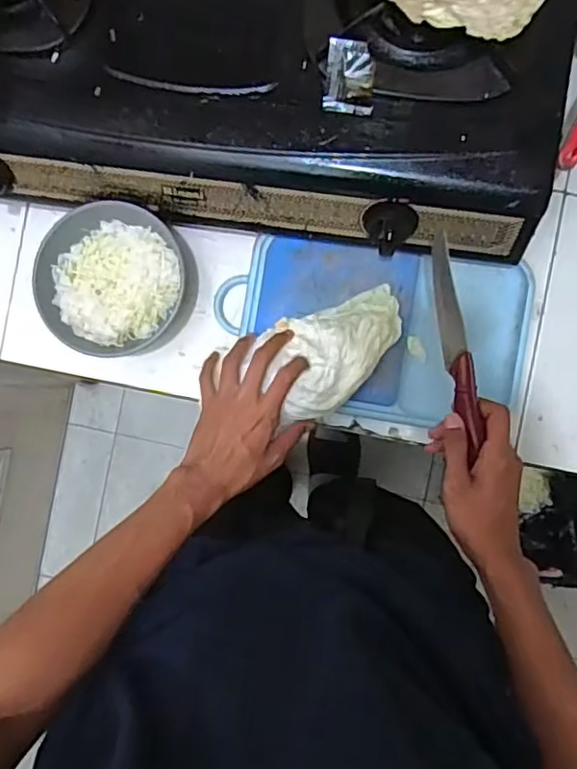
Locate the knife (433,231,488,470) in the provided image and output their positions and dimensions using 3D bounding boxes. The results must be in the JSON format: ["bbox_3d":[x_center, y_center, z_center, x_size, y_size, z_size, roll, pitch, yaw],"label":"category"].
[{"bbox_3d":[0.152,-0.037,0.553,0.020,0.027,0.191,-11,91,4],"label":"knife"}]

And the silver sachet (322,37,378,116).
[{"bbox_3d":[0.057,-0.279,0.552,0.044,0.007,0.059,7,120,2],"label":"silver sachet"}]

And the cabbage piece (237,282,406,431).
[{"bbox_3d":[0.055,-0.033,0.621,0.141,0.061,0.103,-21,88,4],"label":"cabbage piece"}]

